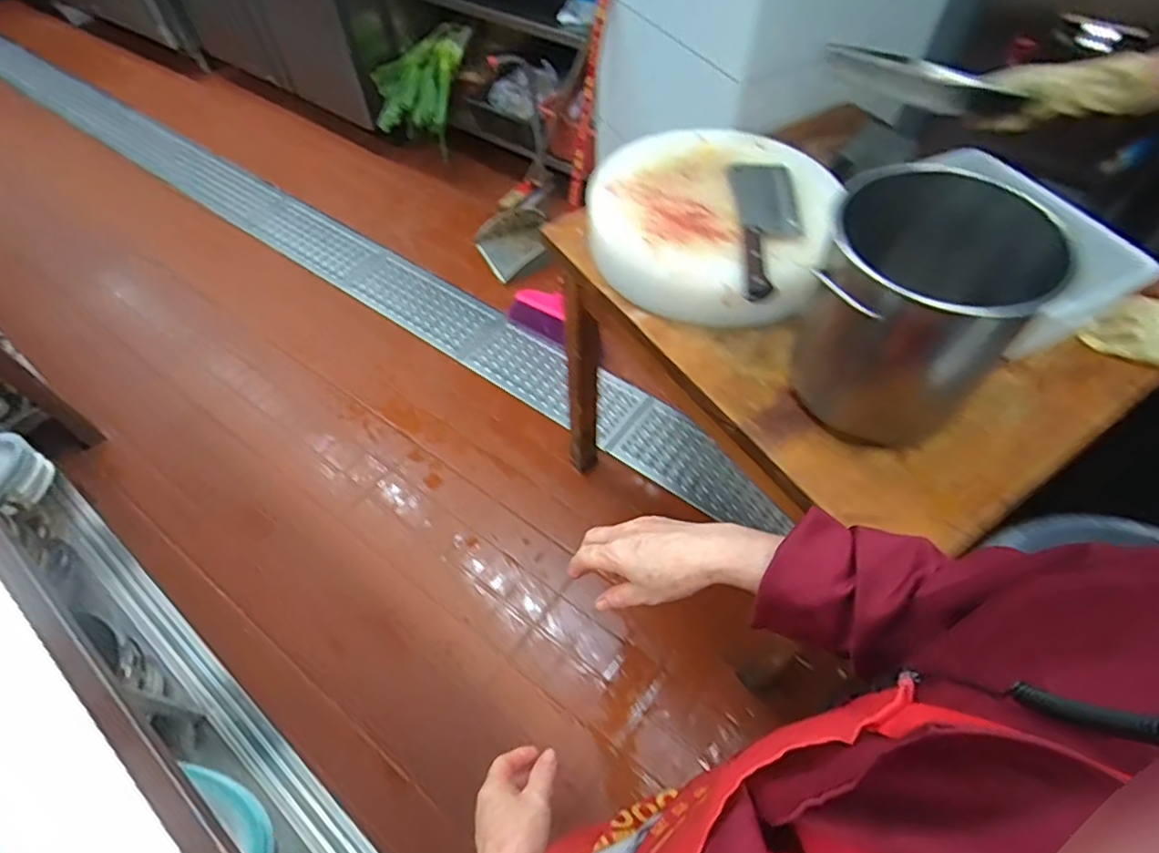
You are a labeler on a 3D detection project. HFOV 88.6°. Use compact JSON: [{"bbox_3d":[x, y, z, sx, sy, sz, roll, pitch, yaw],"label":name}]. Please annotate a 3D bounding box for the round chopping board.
[{"bbox_3d":[0.198,-0.299,0.874,0.339,0.115,0.274,33,62,21],"label":"round chopping board"}]

